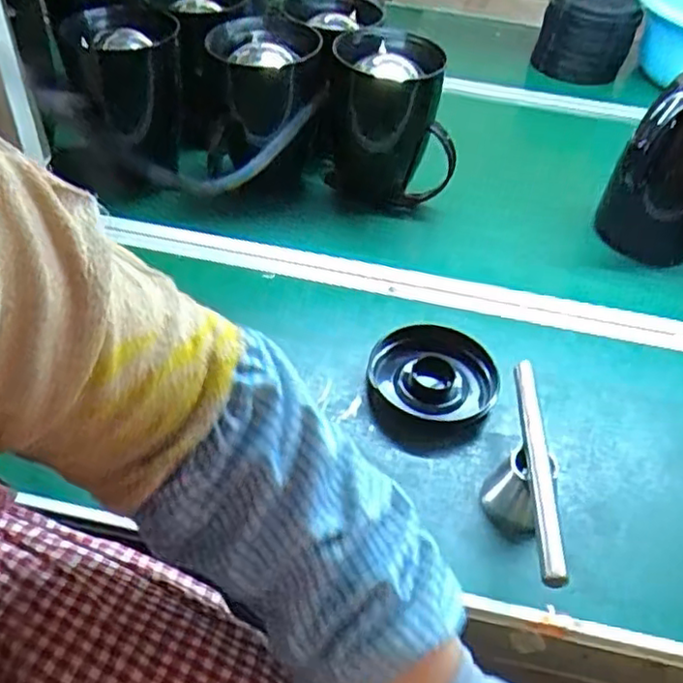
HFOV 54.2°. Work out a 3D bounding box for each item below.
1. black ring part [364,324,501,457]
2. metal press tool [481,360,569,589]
[{"bbox_3d":[0.084,0.041,0.631,0.118,0.035,0.123,4,44,-4],"label":"black ring part"},{"bbox_3d":[0.146,0.112,0.542,0.042,0.066,0.195,9,44,2],"label":"metal press tool"}]

